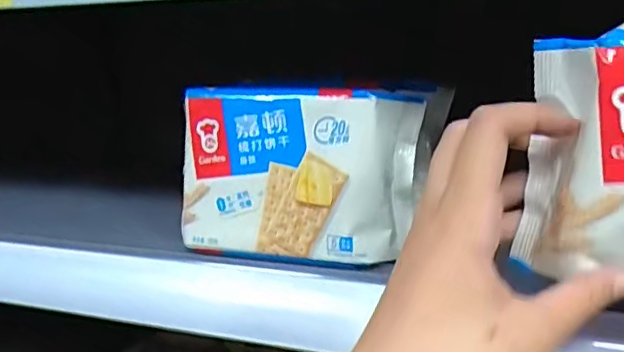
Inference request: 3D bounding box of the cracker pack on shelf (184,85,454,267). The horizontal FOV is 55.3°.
[{"bbox_3d":[-0.004,-0.002,0.360,0.156,0.099,0.038,0,15,10],"label":"cracker pack on shelf"}]

